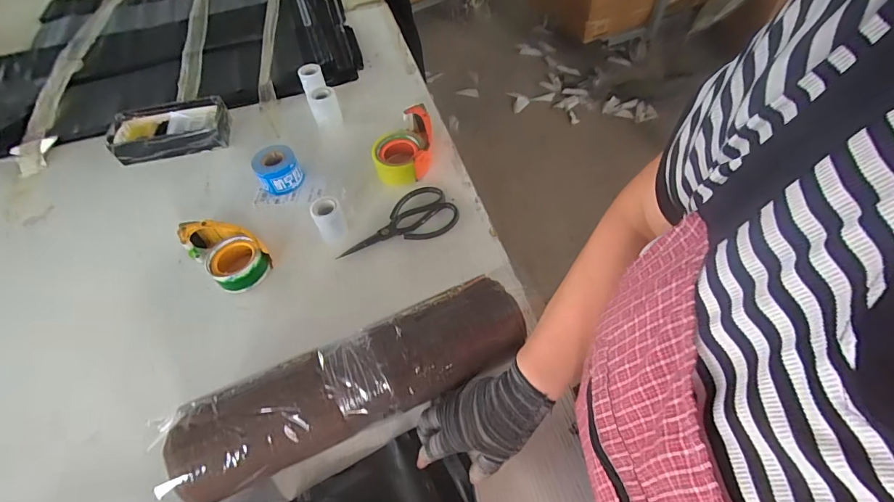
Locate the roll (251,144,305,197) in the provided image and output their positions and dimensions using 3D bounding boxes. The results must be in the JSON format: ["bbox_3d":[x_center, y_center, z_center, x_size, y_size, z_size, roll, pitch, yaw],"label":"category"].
[{"bbox_3d":[-0.313,-0.151,0.782,0.075,0.049,0.076,-29,58,-15],"label":"roll"}]

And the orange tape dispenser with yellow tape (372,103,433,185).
[{"bbox_3d":[-0.081,-0.195,0.800,0.112,0.071,0.153,-7,55,0],"label":"orange tape dispenser with yellow tape"}]

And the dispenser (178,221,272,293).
[{"bbox_3d":[-0.353,-0.001,0.677,0.148,0.048,0.088,35,65,25],"label":"dispenser"}]

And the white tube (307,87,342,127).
[{"bbox_3d":[-0.254,-0.302,0.883,0.059,0.060,0.053,-18,56,-8],"label":"white tube"}]

